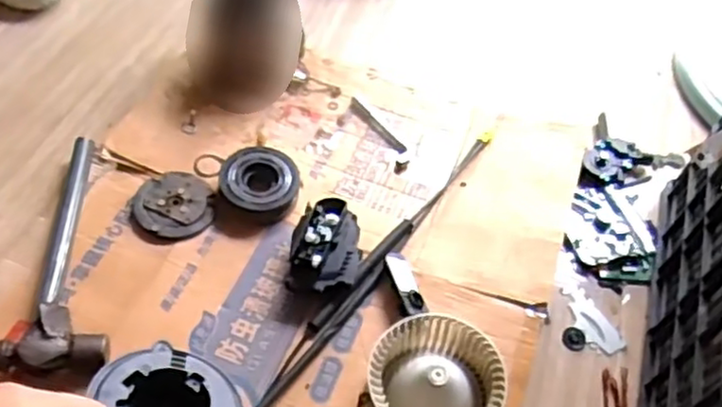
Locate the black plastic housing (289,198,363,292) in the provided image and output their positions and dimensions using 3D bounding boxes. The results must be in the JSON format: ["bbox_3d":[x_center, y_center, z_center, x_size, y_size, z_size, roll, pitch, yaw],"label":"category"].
[{"bbox_3d":[-0.044,0.058,0.853,0.084,0.068,0.109,4,53,-5],"label":"black plastic housing"}]

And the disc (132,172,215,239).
[{"bbox_3d":[-0.247,0.001,0.904,0.096,0.017,0.106,-7,51,-11],"label":"disc"}]

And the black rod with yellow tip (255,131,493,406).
[{"bbox_3d":[0.035,0.060,0.883,0.028,0.029,0.547,31,54,20],"label":"black rod with yellow tip"}]

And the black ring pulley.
[{"bbox_3d":[-0.135,-0.024,0.922,0.099,0.045,0.099,3,50,-3],"label":"black ring pulley"}]

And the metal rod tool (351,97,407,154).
[{"bbox_3d":[0.024,-0.118,1.044,0.018,0.006,0.130,-28,58,-26],"label":"metal rod tool"}]

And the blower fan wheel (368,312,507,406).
[{"bbox_3d":[0.080,0.198,0.748,0.137,0.073,0.140,3,50,-3],"label":"blower fan wheel"}]

